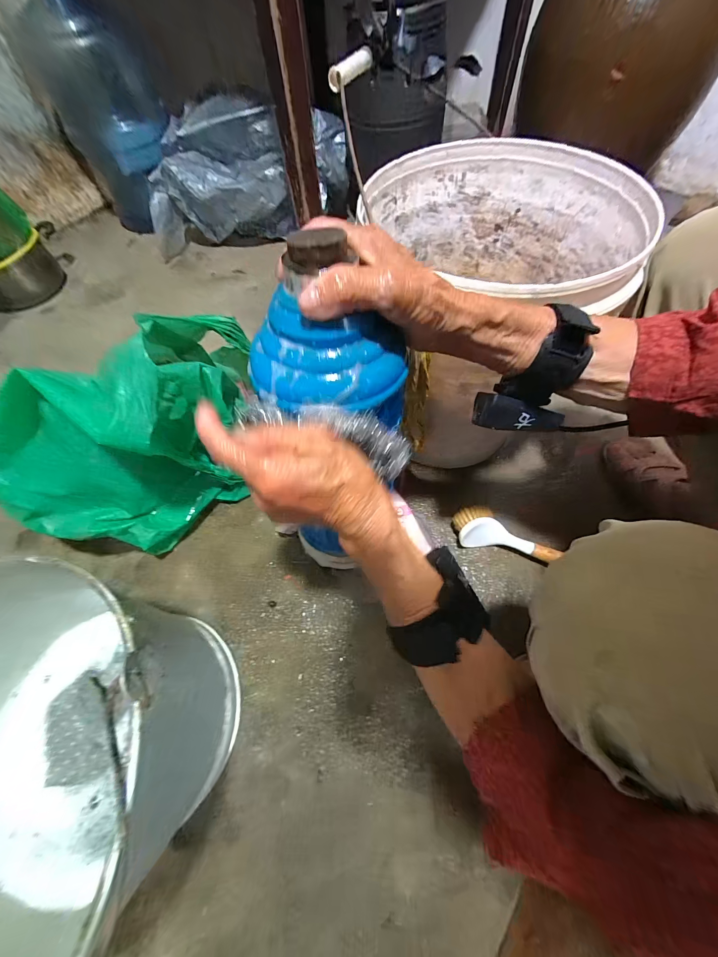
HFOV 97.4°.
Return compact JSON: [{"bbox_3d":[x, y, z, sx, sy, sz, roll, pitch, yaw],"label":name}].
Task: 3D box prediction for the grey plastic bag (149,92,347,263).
[{"bbox_3d":[-0.314,-0.781,0.840,0.527,0.260,0.190,-4,63,2],"label":"grey plastic bag"}]

